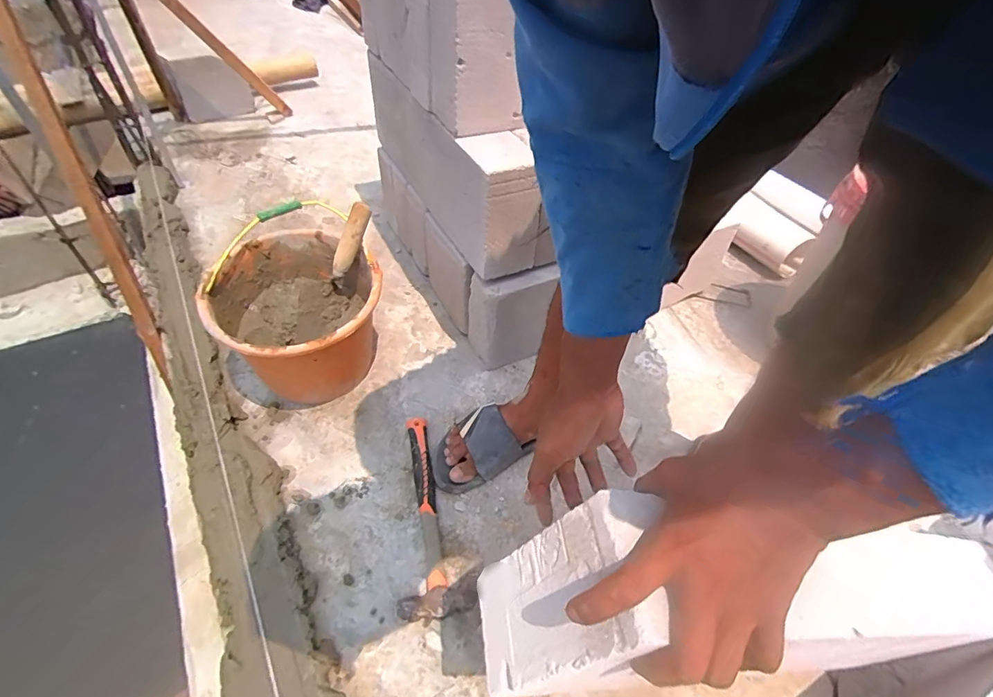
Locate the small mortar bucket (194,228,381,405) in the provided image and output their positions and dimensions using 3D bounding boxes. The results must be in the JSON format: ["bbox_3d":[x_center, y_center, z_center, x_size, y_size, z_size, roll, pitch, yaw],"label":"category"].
[{"bbox_3d":[-0.355,-0.041,0.896,0.268,0.226,0.291,1,47,-2],"label":"small mortar bucket"}]

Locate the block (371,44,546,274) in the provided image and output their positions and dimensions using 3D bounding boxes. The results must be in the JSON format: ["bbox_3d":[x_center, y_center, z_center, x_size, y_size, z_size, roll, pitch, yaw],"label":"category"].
[{"bbox_3d":[-0.105,-0.386,0.943,0.103,0.200,0.573,-20,51,-20],"label":"block"}]

